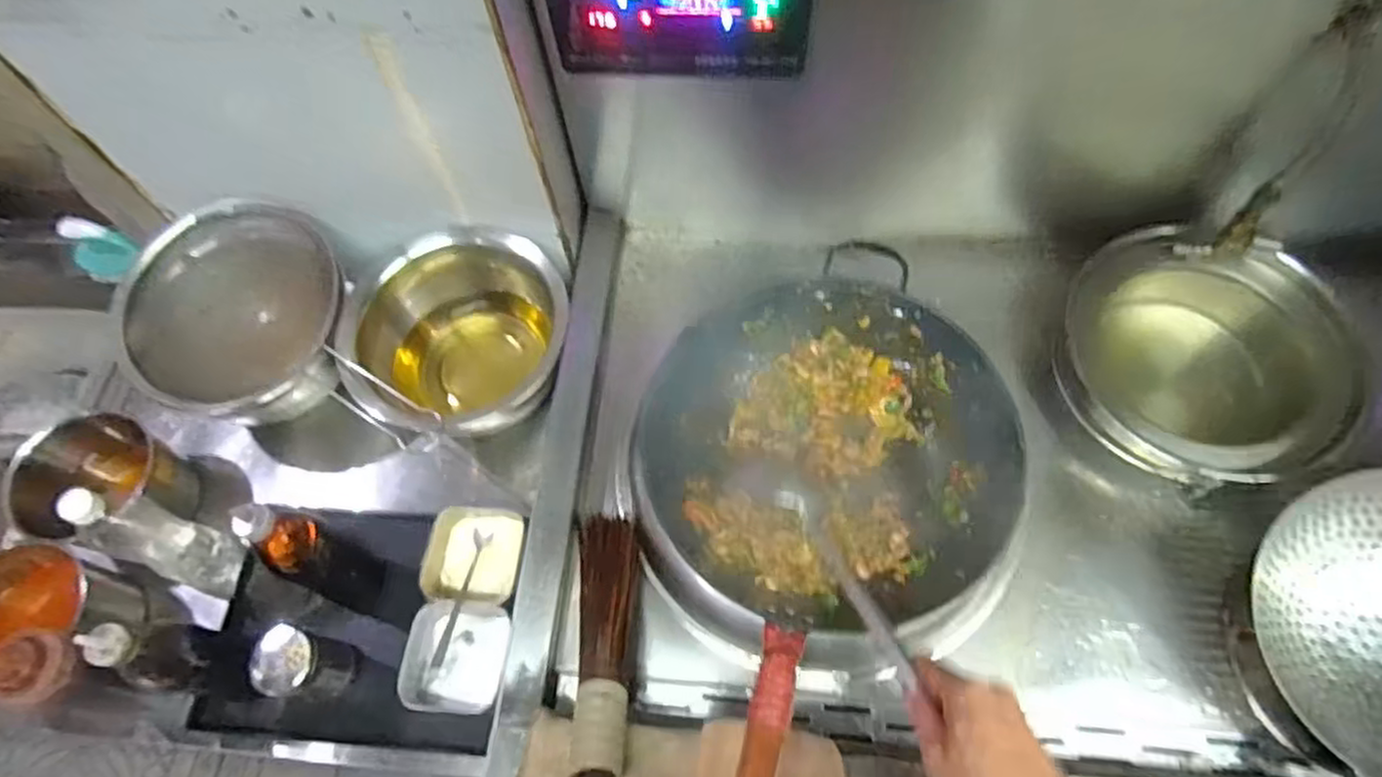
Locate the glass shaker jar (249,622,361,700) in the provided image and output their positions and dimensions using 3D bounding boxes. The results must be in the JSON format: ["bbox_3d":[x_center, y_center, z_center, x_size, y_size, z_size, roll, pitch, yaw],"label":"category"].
[{"bbox_3d":[-0.399,0.283,0.762,0.065,0.097,0.064,-1,63,2],"label":"glass shaker jar"}]

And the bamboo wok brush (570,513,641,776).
[{"bbox_3d":[-0.089,0.246,0.743,0.067,0.045,0.286,-3,45,1],"label":"bamboo wok brush"}]

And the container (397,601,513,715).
[{"bbox_3d":[-0.247,0.290,0.799,0.111,0.095,0.112,1,64,3],"label":"container"}]

